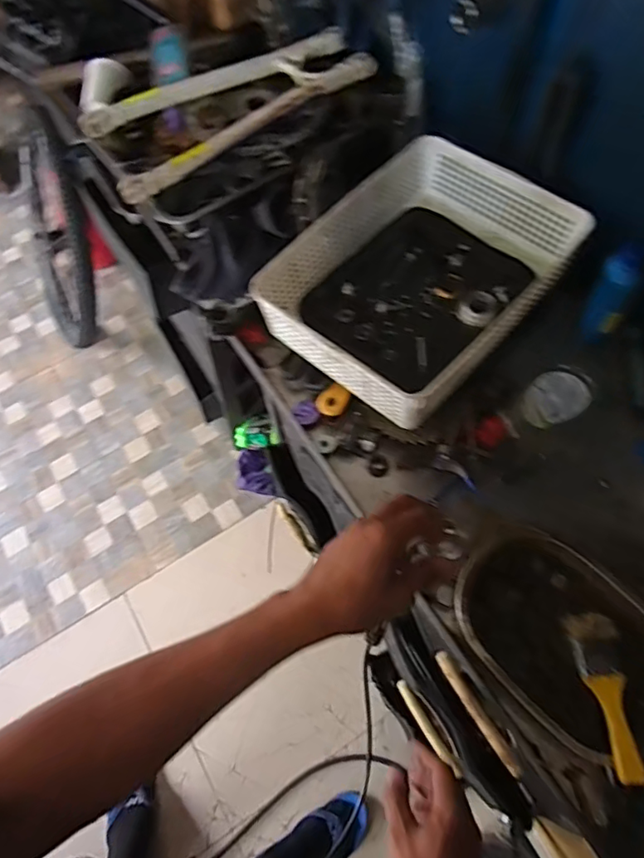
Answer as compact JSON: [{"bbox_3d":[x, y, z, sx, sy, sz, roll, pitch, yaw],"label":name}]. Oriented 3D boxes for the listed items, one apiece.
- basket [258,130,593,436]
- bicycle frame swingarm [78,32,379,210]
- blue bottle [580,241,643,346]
[{"bbox_3d":[0.119,-0.184,0.667,0.244,0.082,0.330,40,72,20],"label":"basket"},{"bbox_3d":[-0.135,-0.454,0.762,0.380,0.040,0.180,-32,66,-12],"label":"bicycle frame swingarm"},{"bbox_3d":[0.334,-0.151,0.641,0.030,0.137,0.044,-40,68,-16],"label":"blue bottle"}]

